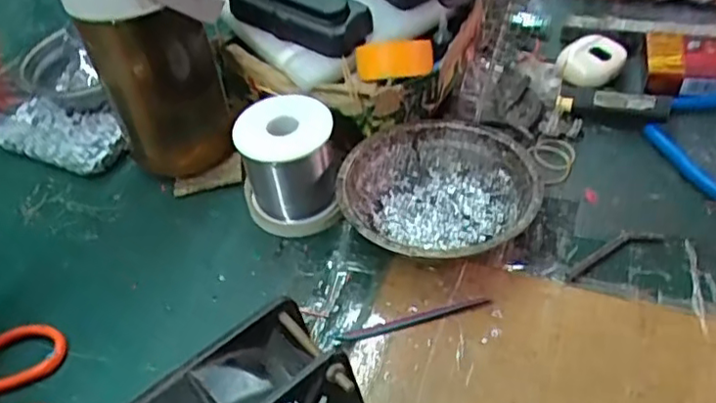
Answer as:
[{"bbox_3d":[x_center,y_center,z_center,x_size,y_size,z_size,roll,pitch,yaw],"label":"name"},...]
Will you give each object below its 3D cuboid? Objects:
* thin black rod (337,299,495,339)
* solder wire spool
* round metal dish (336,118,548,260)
[{"bbox_3d":[0.033,0.071,0.381,0.095,0.004,0.008,-11,45,-4],"label":"thin black rod"},{"bbox_3d":[-0.047,-0.028,0.445,0.065,0.077,0.068,-4,45,4],"label":"solder wire spool"},{"bbox_3d":[0.054,-0.002,0.424,0.124,0.042,0.127,-4,45,4],"label":"round metal dish"}]

